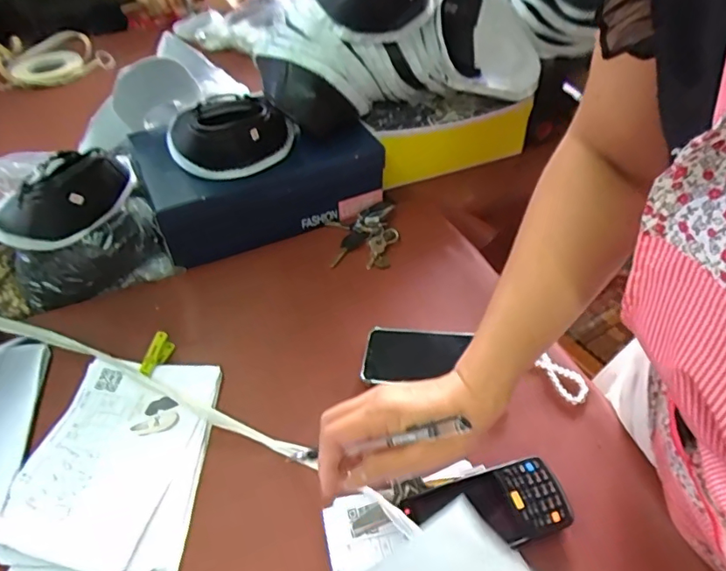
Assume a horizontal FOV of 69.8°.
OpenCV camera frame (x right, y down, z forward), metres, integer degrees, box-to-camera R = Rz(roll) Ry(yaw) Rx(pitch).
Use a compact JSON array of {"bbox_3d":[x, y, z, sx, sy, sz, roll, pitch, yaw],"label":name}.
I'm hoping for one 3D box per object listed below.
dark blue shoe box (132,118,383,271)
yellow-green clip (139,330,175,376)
[{"bbox_3d":[-0.158,-0.178,0.783,0.320,0.117,0.215,-20,48,-17],"label":"dark blue shoe box"},{"bbox_3d":[-0.239,0.080,0.603,0.014,0.036,0.052,13,49,14],"label":"yellow-green clip"}]

